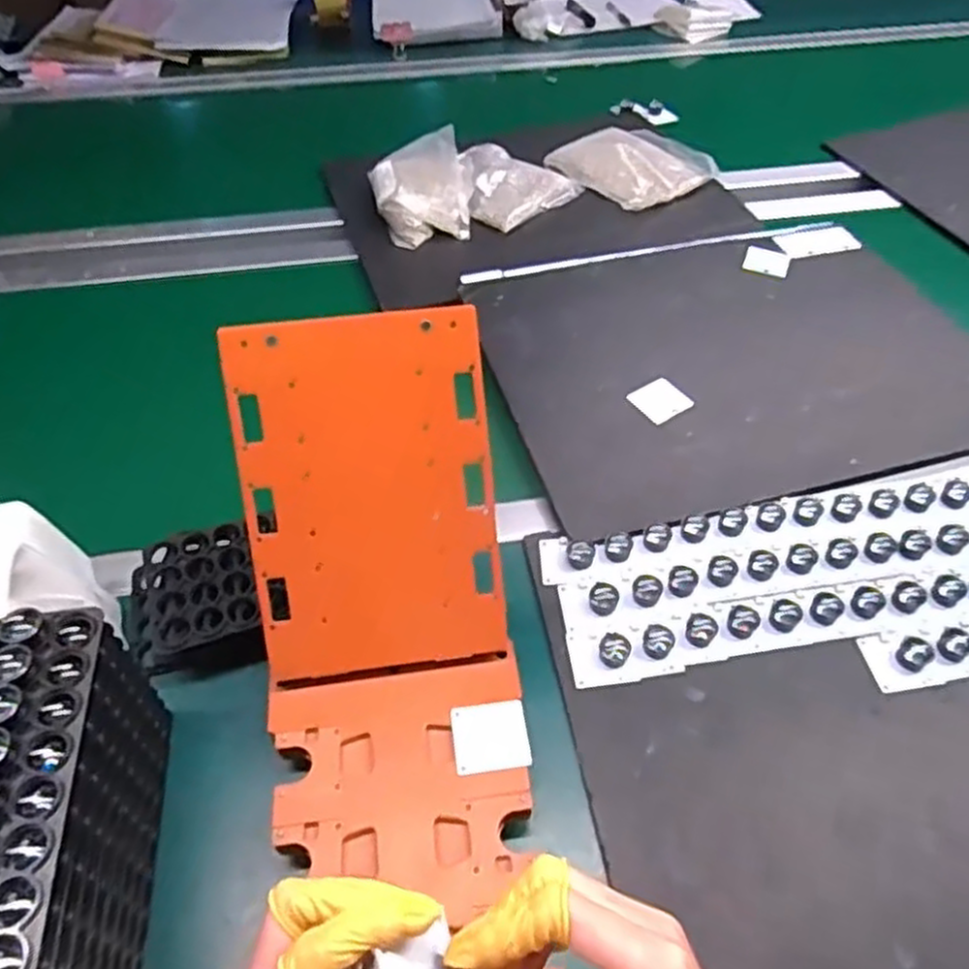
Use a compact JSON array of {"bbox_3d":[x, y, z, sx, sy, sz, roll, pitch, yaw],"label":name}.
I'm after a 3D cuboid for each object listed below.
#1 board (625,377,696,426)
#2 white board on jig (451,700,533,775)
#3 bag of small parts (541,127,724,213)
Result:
[{"bbox_3d":[0.168,-0.080,0.737,0.050,0.004,0.046,-28,55,-22],"label":"board"},{"bbox_3d":[0.004,0.166,0.507,0.049,0.004,0.045,-6,51,-2],"label":"white board on jig"},{"bbox_3d":[0.200,-0.431,1.032,0.173,0.031,0.182,-34,57,-26],"label":"bag of small parts"}]

